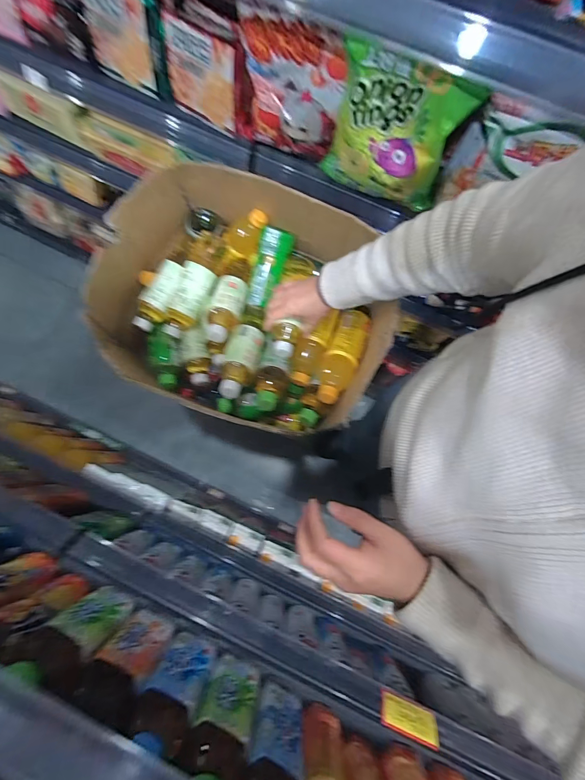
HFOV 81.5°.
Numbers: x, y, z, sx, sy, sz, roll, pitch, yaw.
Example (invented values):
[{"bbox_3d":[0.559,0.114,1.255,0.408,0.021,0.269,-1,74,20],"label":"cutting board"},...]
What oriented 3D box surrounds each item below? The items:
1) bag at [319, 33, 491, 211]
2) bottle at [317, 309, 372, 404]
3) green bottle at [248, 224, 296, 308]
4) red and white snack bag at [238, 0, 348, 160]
[{"bbox_3d":[0.127,-0.325,0.438,0.171,0.175,0.044,23,79,4],"label":"bag"},{"bbox_3d":[0.092,-0.060,0.632,0.067,0.068,0.209,21,64,3],"label":"bottle"},{"bbox_3d":[-0.046,-0.248,0.695,0.061,0.063,0.153,23,107,4],"label":"green bottle"},{"bbox_3d":[-0.003,-0.411,0.466,0.147,0.153,0.041,26,79,4],"label":"red and white snack bag"}]

